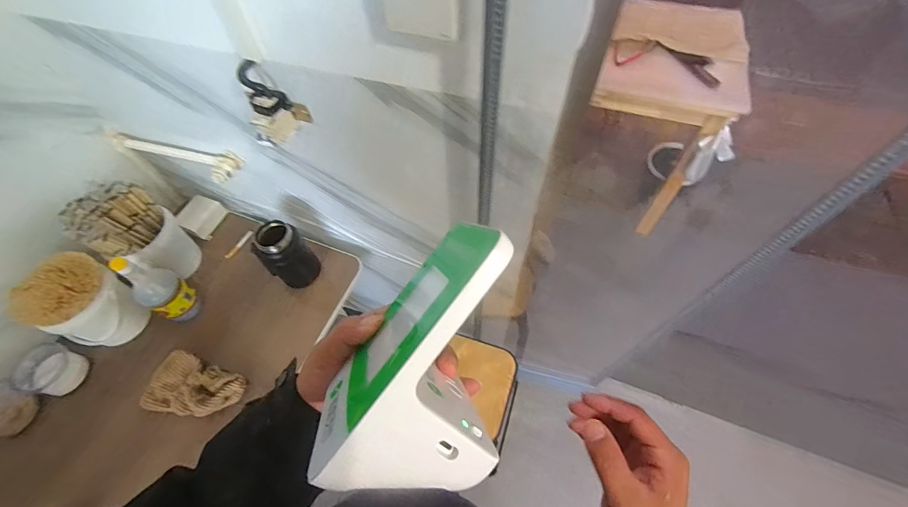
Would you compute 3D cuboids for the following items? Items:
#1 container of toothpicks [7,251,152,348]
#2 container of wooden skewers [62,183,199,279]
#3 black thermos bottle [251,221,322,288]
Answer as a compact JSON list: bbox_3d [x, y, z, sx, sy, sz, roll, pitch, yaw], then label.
[{"bbox_3d":[-0.809,0.110,0.871,0.139,0.194,0.158,25,64,16],"label":"container of toothpicks"},{"bbox_3d":[-0.730,-0.036,0.928,0.118,0.257,0.154,27,65,17],"label":"container of wooden skewers"},{"bbox_3d":[-0.395,0.008,0.932,0.090,0.177,0.099,-1,60,2],"label":"black thermos bottle"}]

